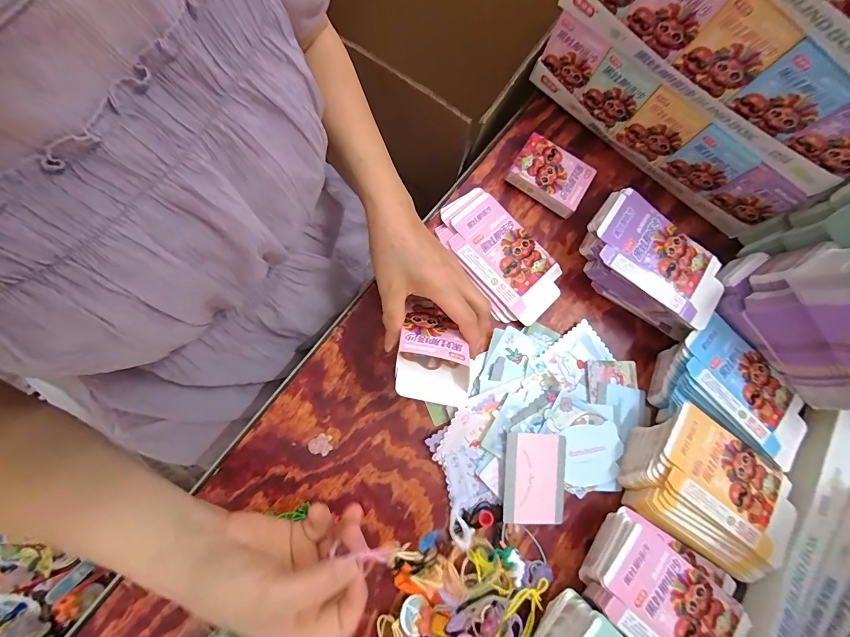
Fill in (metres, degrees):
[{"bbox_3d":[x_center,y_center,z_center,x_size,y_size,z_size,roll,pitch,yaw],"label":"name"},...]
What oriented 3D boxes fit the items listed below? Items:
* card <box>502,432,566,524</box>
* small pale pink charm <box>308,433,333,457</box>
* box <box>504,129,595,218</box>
[{"bbox_3d":[0.111,0.162,0.371,0.062,0.004,0.085,4,82,-6],"label":"card"},{"bbox_3d":[-0.106,0.129,0.372,0.023,0.004,0.021,1,78,-5],"label":"small pale pink charm"},{"bbox_3d":[0.154,-0.176,0.447,0.091,0.024,0.067,34,77,2],"label":"box"}]

